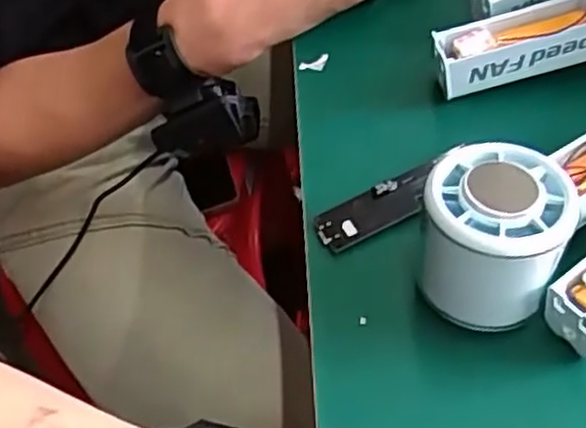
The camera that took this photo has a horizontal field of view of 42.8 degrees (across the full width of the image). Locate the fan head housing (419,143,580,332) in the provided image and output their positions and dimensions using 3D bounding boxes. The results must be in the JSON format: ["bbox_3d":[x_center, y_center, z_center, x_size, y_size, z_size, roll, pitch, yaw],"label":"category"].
[{"bbox_3d":[0.082,0.011,0.311,0.057,0.067,0.058,2,51,9],"label":"fan head housing"}]

